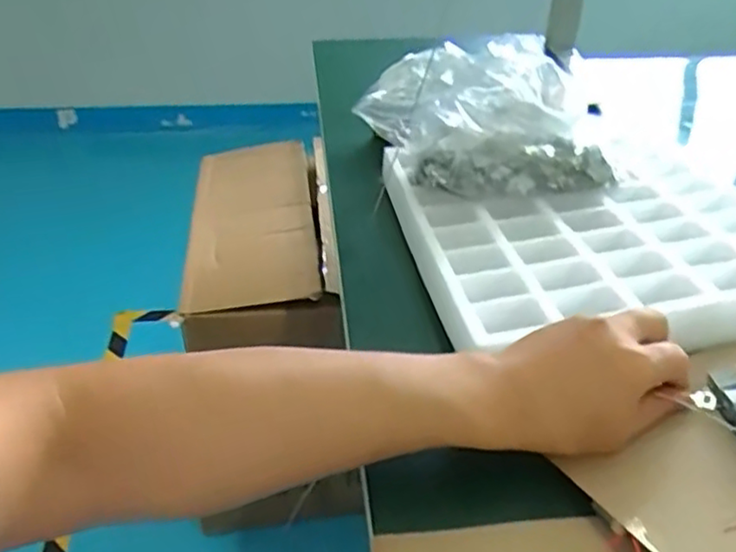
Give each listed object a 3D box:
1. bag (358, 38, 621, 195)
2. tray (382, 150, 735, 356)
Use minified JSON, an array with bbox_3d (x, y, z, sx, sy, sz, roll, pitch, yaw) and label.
[{"bbox_3d":[0.103,-0.177,0.693,0.186,0.079,0.267,-12,37,-17],"label":"bag"},{"bbox_3d":[0.197,-0.037,0.588,0.325,0.037,0.275,-4,36,-7],"label":"tray"}]

